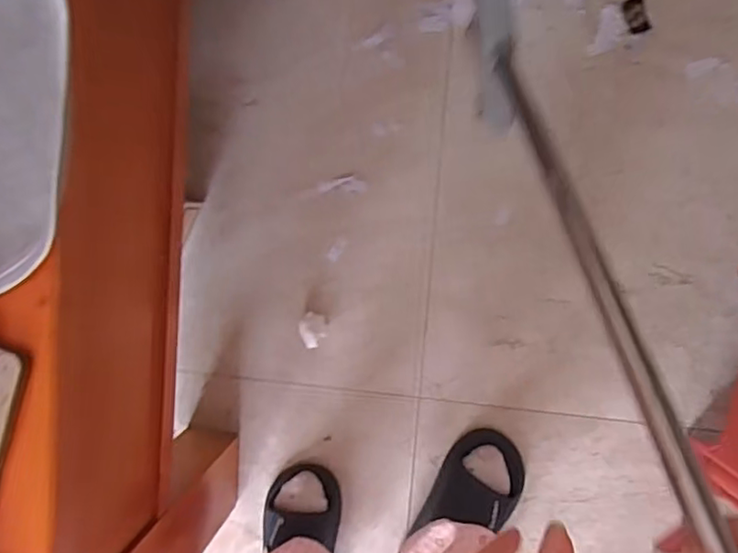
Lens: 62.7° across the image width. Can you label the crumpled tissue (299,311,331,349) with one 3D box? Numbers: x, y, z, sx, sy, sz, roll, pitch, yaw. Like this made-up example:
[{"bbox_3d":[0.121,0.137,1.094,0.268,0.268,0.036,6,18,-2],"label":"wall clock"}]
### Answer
[{"bbox_3d":[-0.082,0.078,0.890,0.043,0.024,0.046,39,97,-1],"label":"crumpled tissue"}]

